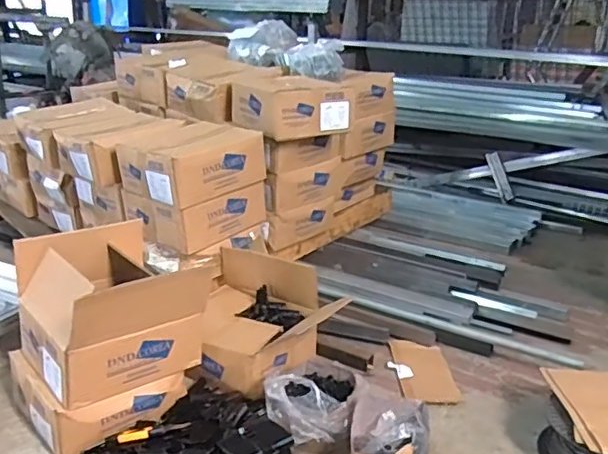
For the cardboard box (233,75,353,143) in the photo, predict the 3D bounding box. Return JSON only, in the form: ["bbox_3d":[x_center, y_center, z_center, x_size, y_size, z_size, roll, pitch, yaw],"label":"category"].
[{"bbox_3d":[-0.059,-0.391,1.847,0.278,0.147,0.335,-11,27,-27],"label":"cardboard box"}]

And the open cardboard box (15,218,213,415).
[{"bbox_3d":[-0.426,0.176,1.312,0.337,0.261,0.306,-15,26,-41],"label":"open cardboard box"}]

